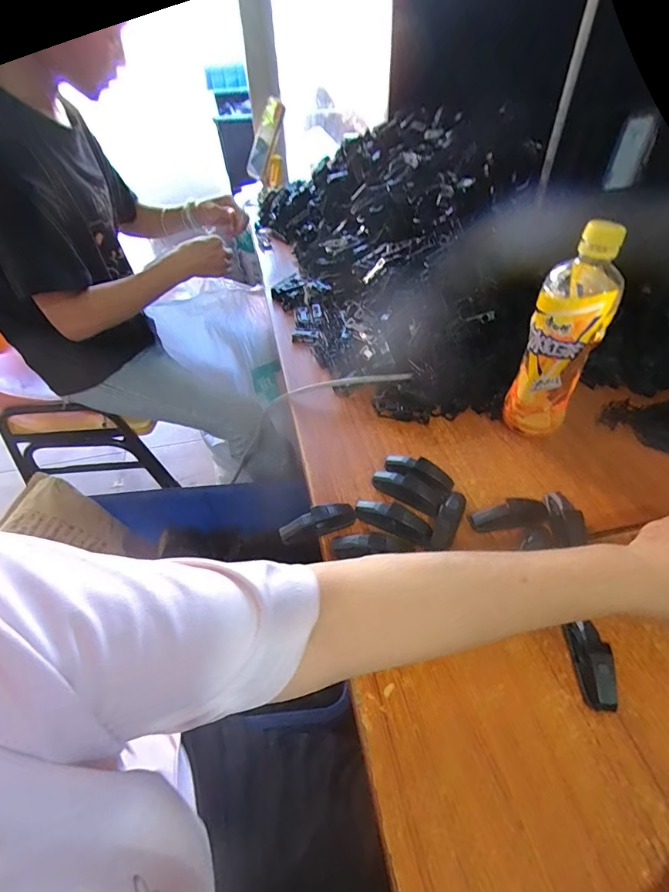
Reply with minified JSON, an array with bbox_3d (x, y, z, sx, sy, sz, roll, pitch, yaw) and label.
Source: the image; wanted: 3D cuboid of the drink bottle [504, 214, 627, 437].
[{"bbox_3d":[0.227,-0.103,0.436,0.064,0.208,0.074,22,52,22],"label":"drink bottle"}]

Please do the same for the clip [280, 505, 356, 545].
[{"bbox_3d":[-0.016,0.073,0.409,0.072,0.023,0.017,-16,48,-11],"label":"clip"}]

